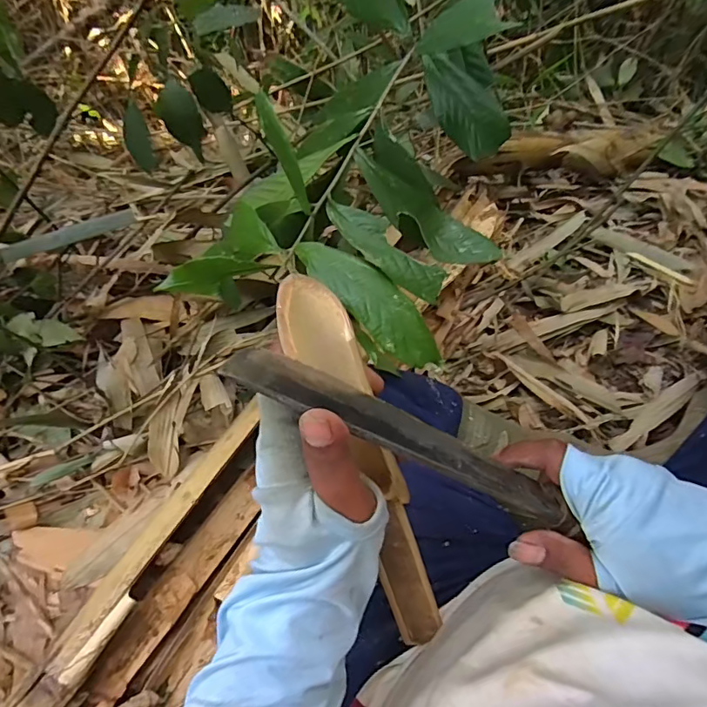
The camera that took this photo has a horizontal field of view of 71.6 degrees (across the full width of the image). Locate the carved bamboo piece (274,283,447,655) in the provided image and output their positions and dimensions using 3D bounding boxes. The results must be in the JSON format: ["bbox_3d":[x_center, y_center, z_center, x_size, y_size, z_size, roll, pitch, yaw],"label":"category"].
[{"bbox_3d":[0.012,0.090,0.314,0.040,0.024,0.292,-18,115,-3],"label":"carved bamboo piece"}]

